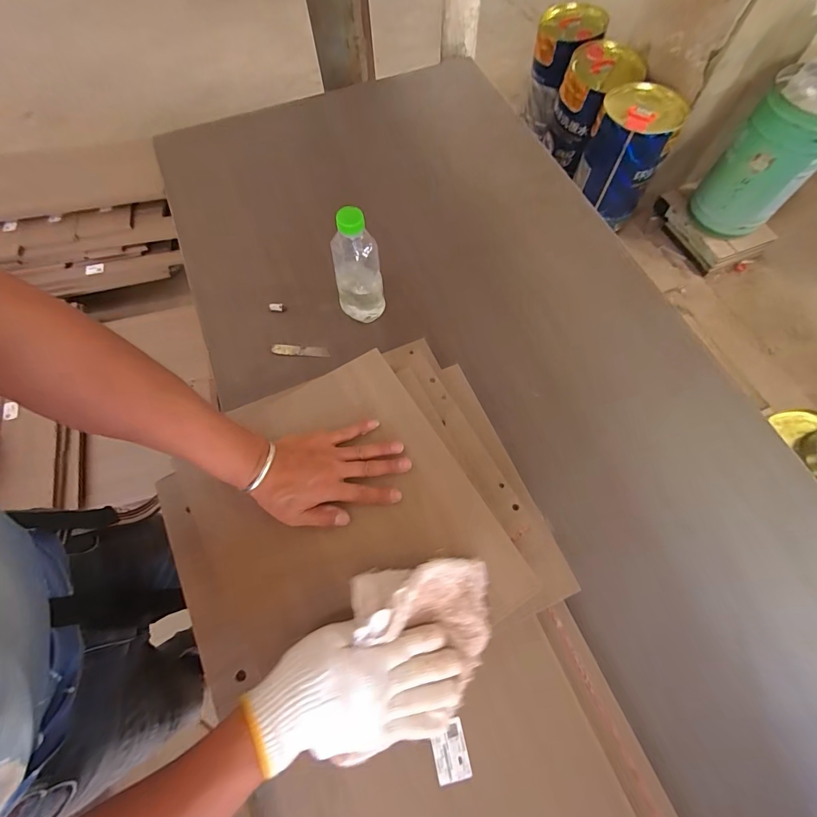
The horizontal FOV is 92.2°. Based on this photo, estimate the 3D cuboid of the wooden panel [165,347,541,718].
[{"bbox_3d":[-0.107,0.124,0.474,0.346,0.016,0.354,-26,67,-7],"label":"wooden panel"}]

